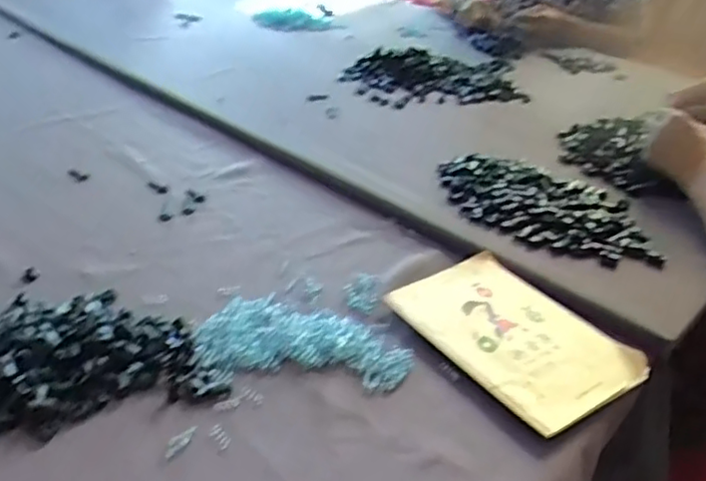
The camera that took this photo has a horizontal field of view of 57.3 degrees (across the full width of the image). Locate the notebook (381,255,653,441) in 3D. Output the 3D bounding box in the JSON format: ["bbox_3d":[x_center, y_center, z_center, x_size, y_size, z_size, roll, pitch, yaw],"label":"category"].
[{"bbox_3d":[0.151,0.087,0.610,0.140,0.017,0.206,-21,40,-33],"label":"notebook"}]

